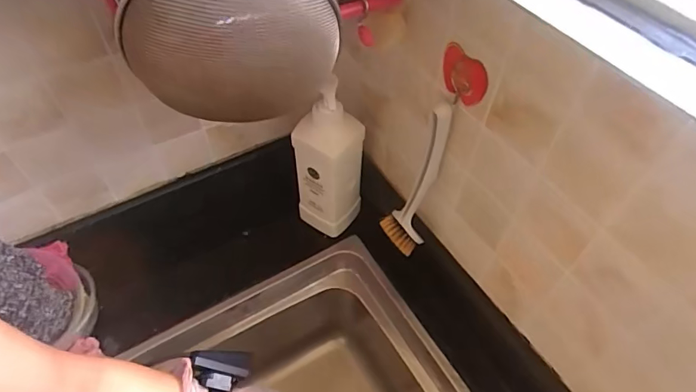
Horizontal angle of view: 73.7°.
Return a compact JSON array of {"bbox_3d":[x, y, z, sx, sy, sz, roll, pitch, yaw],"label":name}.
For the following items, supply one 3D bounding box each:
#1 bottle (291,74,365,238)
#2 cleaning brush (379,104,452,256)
[{"bbox_3d":[-0.028,-0.049,0.683,0.069,0.258,0.079,28,57,19],"label":"bottle"},{"bbox_3d":[0.076,-0.010,0.559,0.056,0.223,0.046,11,53,7],"label":"cleaning brush"}]

